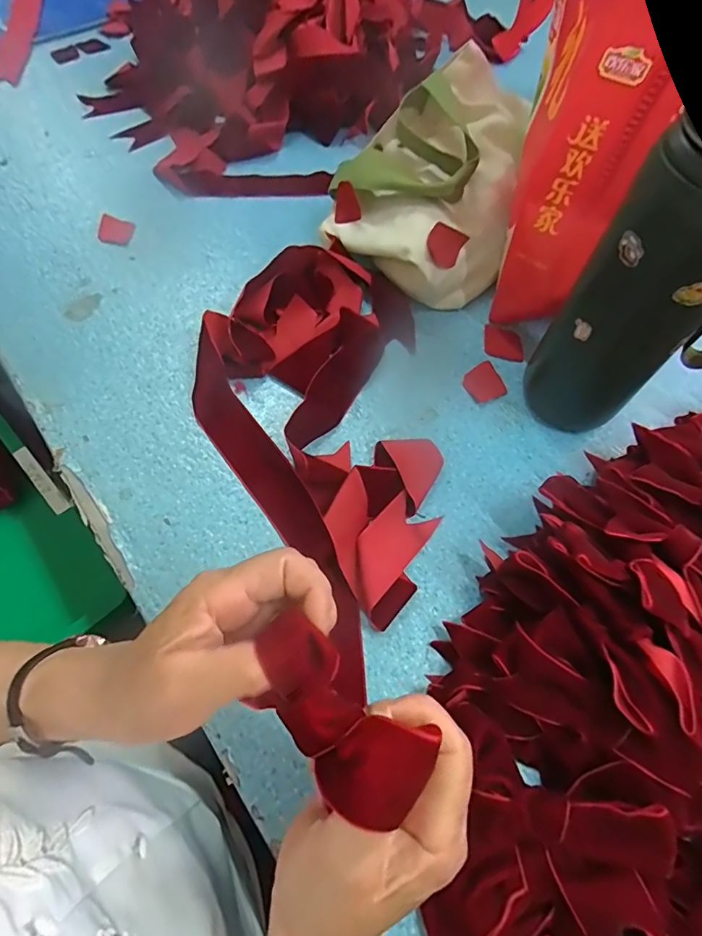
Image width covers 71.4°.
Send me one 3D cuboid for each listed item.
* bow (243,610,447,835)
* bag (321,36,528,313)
[{"bbox_3d":[-0.008,0.104,0.204,0.041,0.027,0.083,-38,68,-21],"label":"bow"},{"bbox_3d":[0.069,-0.269,0.469,0.169,0.109,0.215,10,61,1],"label":"bag"}]

